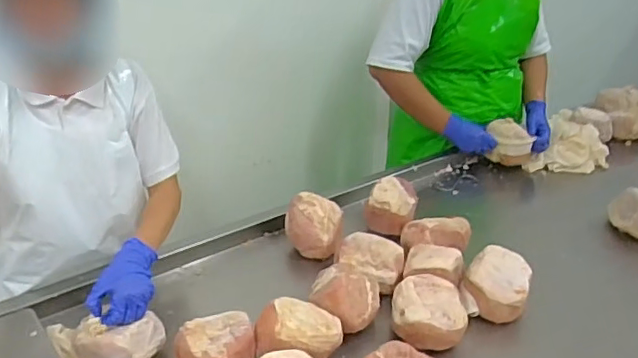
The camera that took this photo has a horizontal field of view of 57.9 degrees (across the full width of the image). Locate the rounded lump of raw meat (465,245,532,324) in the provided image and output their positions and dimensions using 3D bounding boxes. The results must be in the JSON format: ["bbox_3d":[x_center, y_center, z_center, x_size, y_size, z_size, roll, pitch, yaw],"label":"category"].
[{"bbox_3d":[0.337,0.201,1.093,0.114,0.091,0.132,9,27,20],"label":"rounded lump of raw meat"}]

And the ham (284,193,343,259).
[{"bbox_3d":[-0.010,0.098,1.227,0.122,0.094,0.112,1,25,3],"label":"ham"}]

